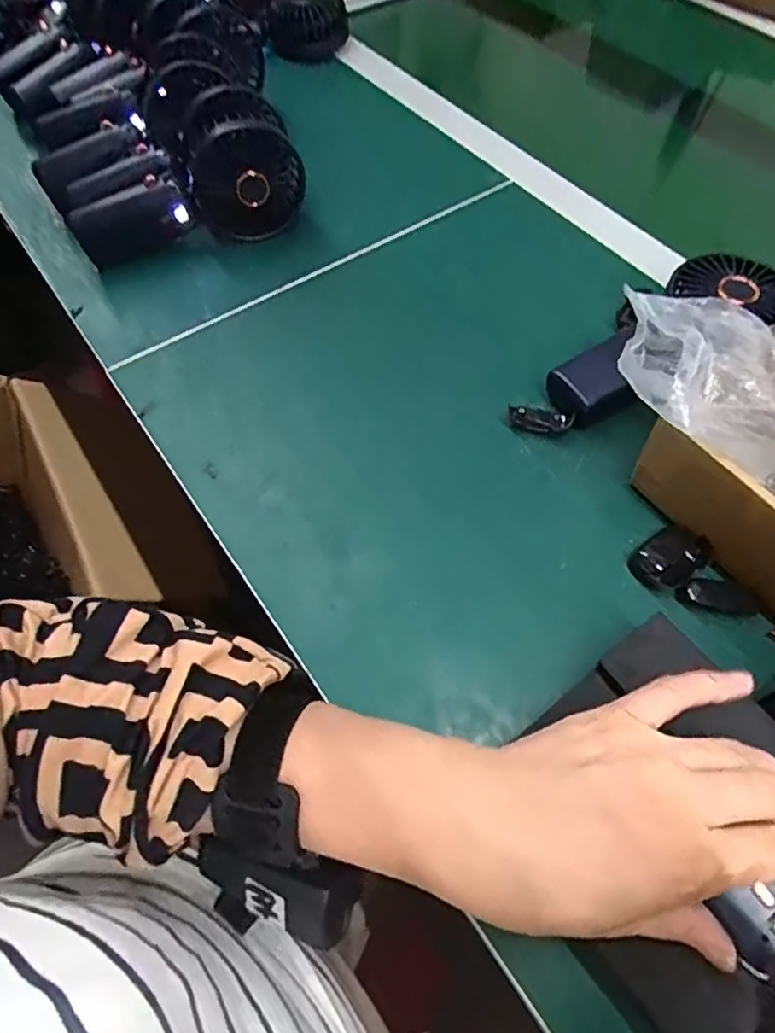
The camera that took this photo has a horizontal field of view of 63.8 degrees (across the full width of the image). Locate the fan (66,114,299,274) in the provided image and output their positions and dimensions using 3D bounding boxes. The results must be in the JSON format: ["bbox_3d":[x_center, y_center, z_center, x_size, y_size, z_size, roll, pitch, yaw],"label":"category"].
[{"bbox_3d":[-0.176,-0.263,0.536,0.211,0.084,0.047,-19,61,5],"label":"fan"}]

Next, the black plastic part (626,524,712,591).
[{"bbox_3d":[0.169,0.024,0.371,0.045,0.011,0.031,-33,65,-17],"label":"black plastic part"}]

